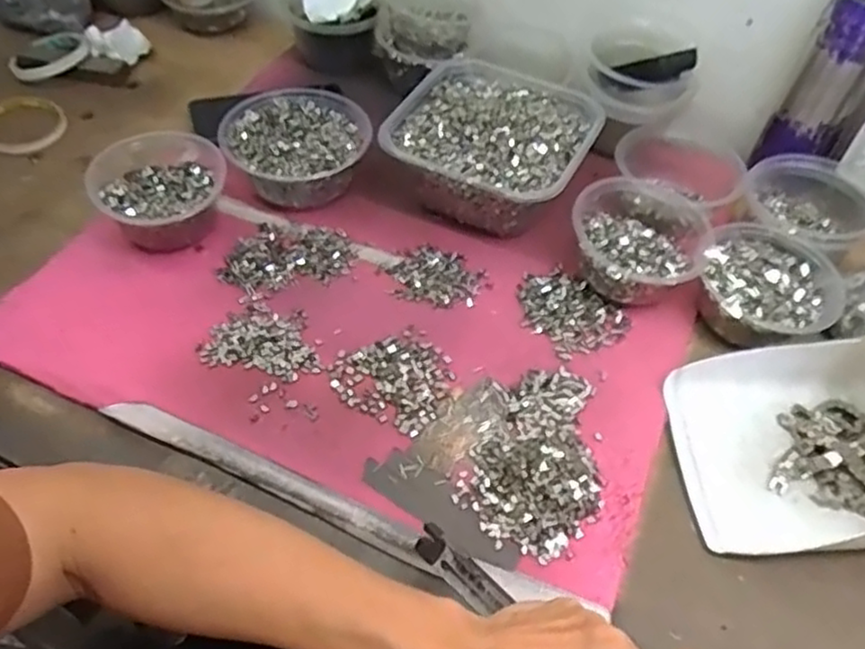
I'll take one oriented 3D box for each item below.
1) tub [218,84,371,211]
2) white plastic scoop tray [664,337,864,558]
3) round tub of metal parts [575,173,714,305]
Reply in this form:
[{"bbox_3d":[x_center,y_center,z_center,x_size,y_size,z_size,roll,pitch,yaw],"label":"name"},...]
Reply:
[{"bbox_3d":[-0.124,-0.163,0.676,0.128,0.066,0.124,1,52,-2],"label":"tub"},{"bbox_3d":[0.281,0.077,0.502,0.190,0.075,0.156,-2,52,-4],"label":"white plastic scoop tray"},{"bbox_3d":[0.183,-0.074,0.617,0.109,0.062,0.119,1,52,-2],"label":"round tub of metal parts"}]

